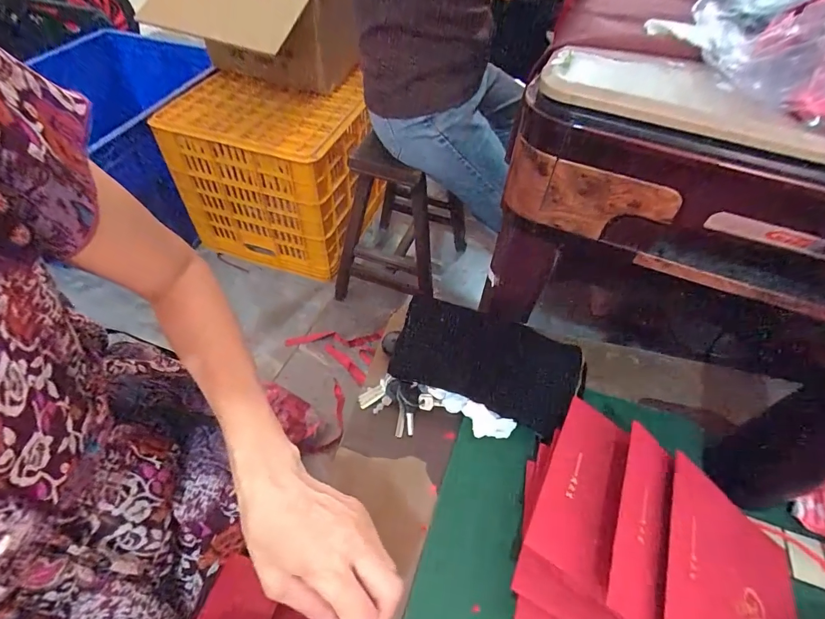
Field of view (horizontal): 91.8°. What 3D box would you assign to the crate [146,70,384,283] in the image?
[{"bbox_3d":[-0.375,-0.403,1.191,0.507,0.414,0.398,18,52,11],"label":"crate"}]

